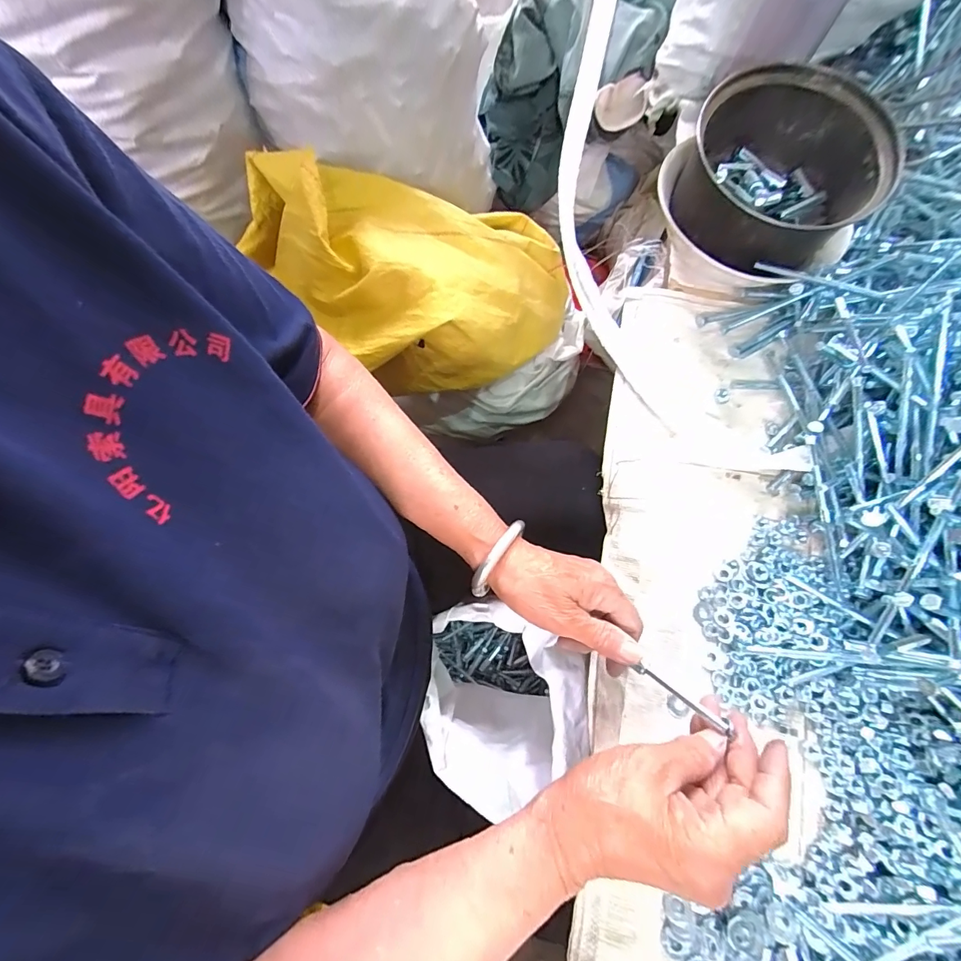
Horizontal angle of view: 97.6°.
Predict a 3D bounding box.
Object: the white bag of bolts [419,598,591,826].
[{"bbox_3d":[0.023,0.275,0.587,0.179,0.269,0.195,1,74,-1],"label":"white bag of bolts"}]

